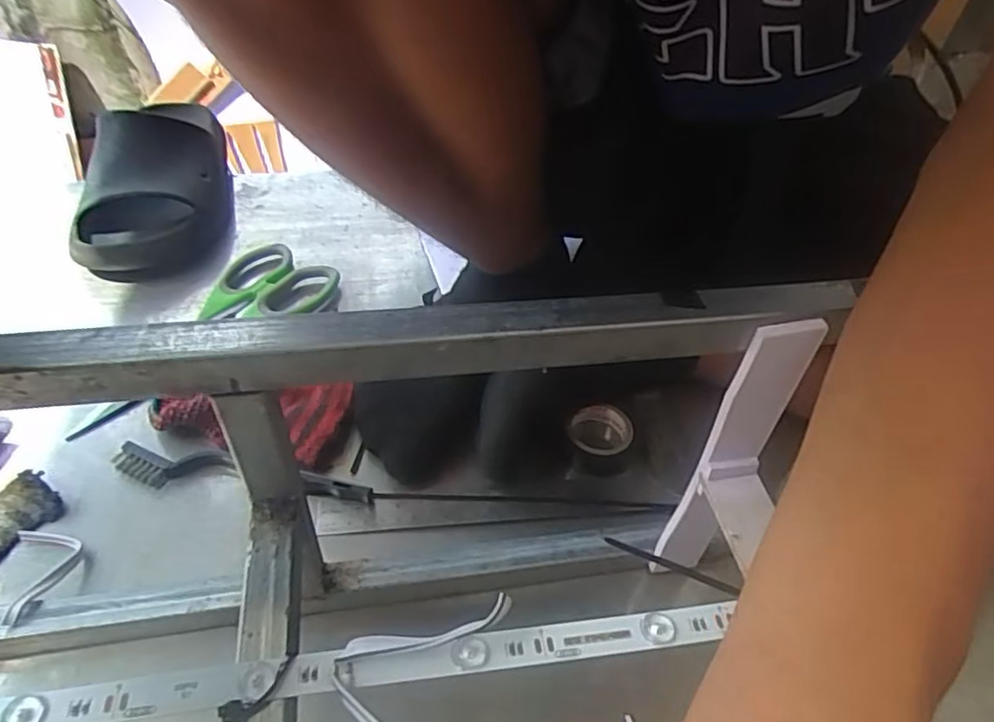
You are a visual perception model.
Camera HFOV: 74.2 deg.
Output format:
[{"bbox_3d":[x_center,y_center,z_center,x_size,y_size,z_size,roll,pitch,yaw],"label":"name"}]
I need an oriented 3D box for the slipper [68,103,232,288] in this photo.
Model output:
[{"bbox_3d":[-0.322,-0.163,0.626,0.117,0.080,0.233,-7,48,-11],"label":"slipper"}]

